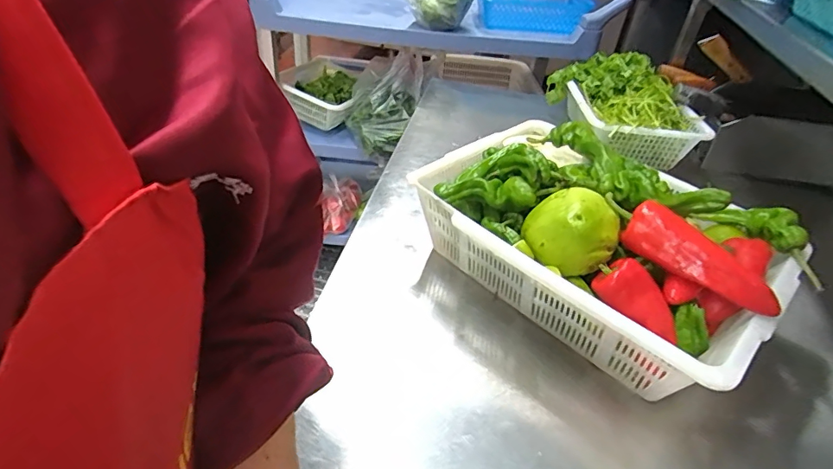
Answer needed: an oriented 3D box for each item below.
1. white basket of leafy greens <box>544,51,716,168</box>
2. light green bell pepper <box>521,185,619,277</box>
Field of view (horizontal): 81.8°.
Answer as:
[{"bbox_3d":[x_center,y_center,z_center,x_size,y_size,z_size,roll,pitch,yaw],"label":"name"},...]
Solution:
[{"bbox_3d":[0.391,-0.246,0.891,0.208,0.109,0.285,-1,40,-9],"label":"white basket of leafy greens"},{"bbox_3d":[0.157,-0.004,0.498,0.083,0.059,0.070,-6,41,-16],"label":"light green bell pepper"}]

